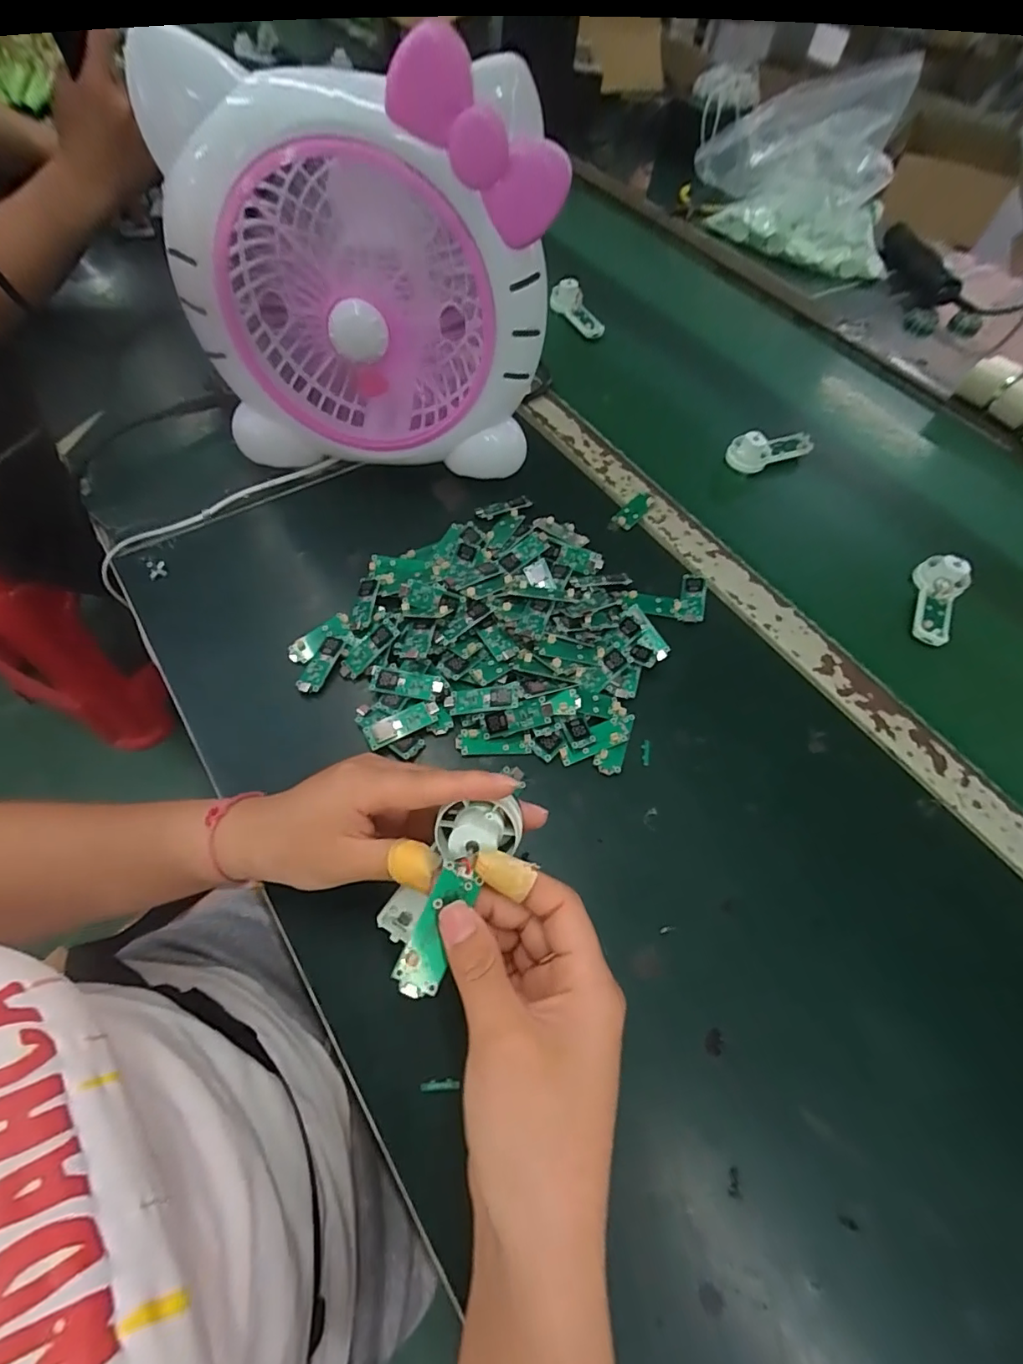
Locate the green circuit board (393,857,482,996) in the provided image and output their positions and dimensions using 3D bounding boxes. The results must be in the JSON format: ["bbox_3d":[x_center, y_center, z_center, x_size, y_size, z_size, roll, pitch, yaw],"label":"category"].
[{"bbox_3d":[-0.028,0.099,0.216,0.019,0.009,0.053,30,66,-7],"label":"green circuit board"}]

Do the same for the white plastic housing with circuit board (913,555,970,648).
[{"bbox_3d":[0.359,-0.071,0.452,0.038,0.031,0.080,32,64,13],"label":"white plastic housing with circuit board"}]

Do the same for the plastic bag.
[{"bbox_3d":[0.388,-0.686,0.707,0.288,0.160,0.167,25,63,10],"label":"plastic bag"}]

